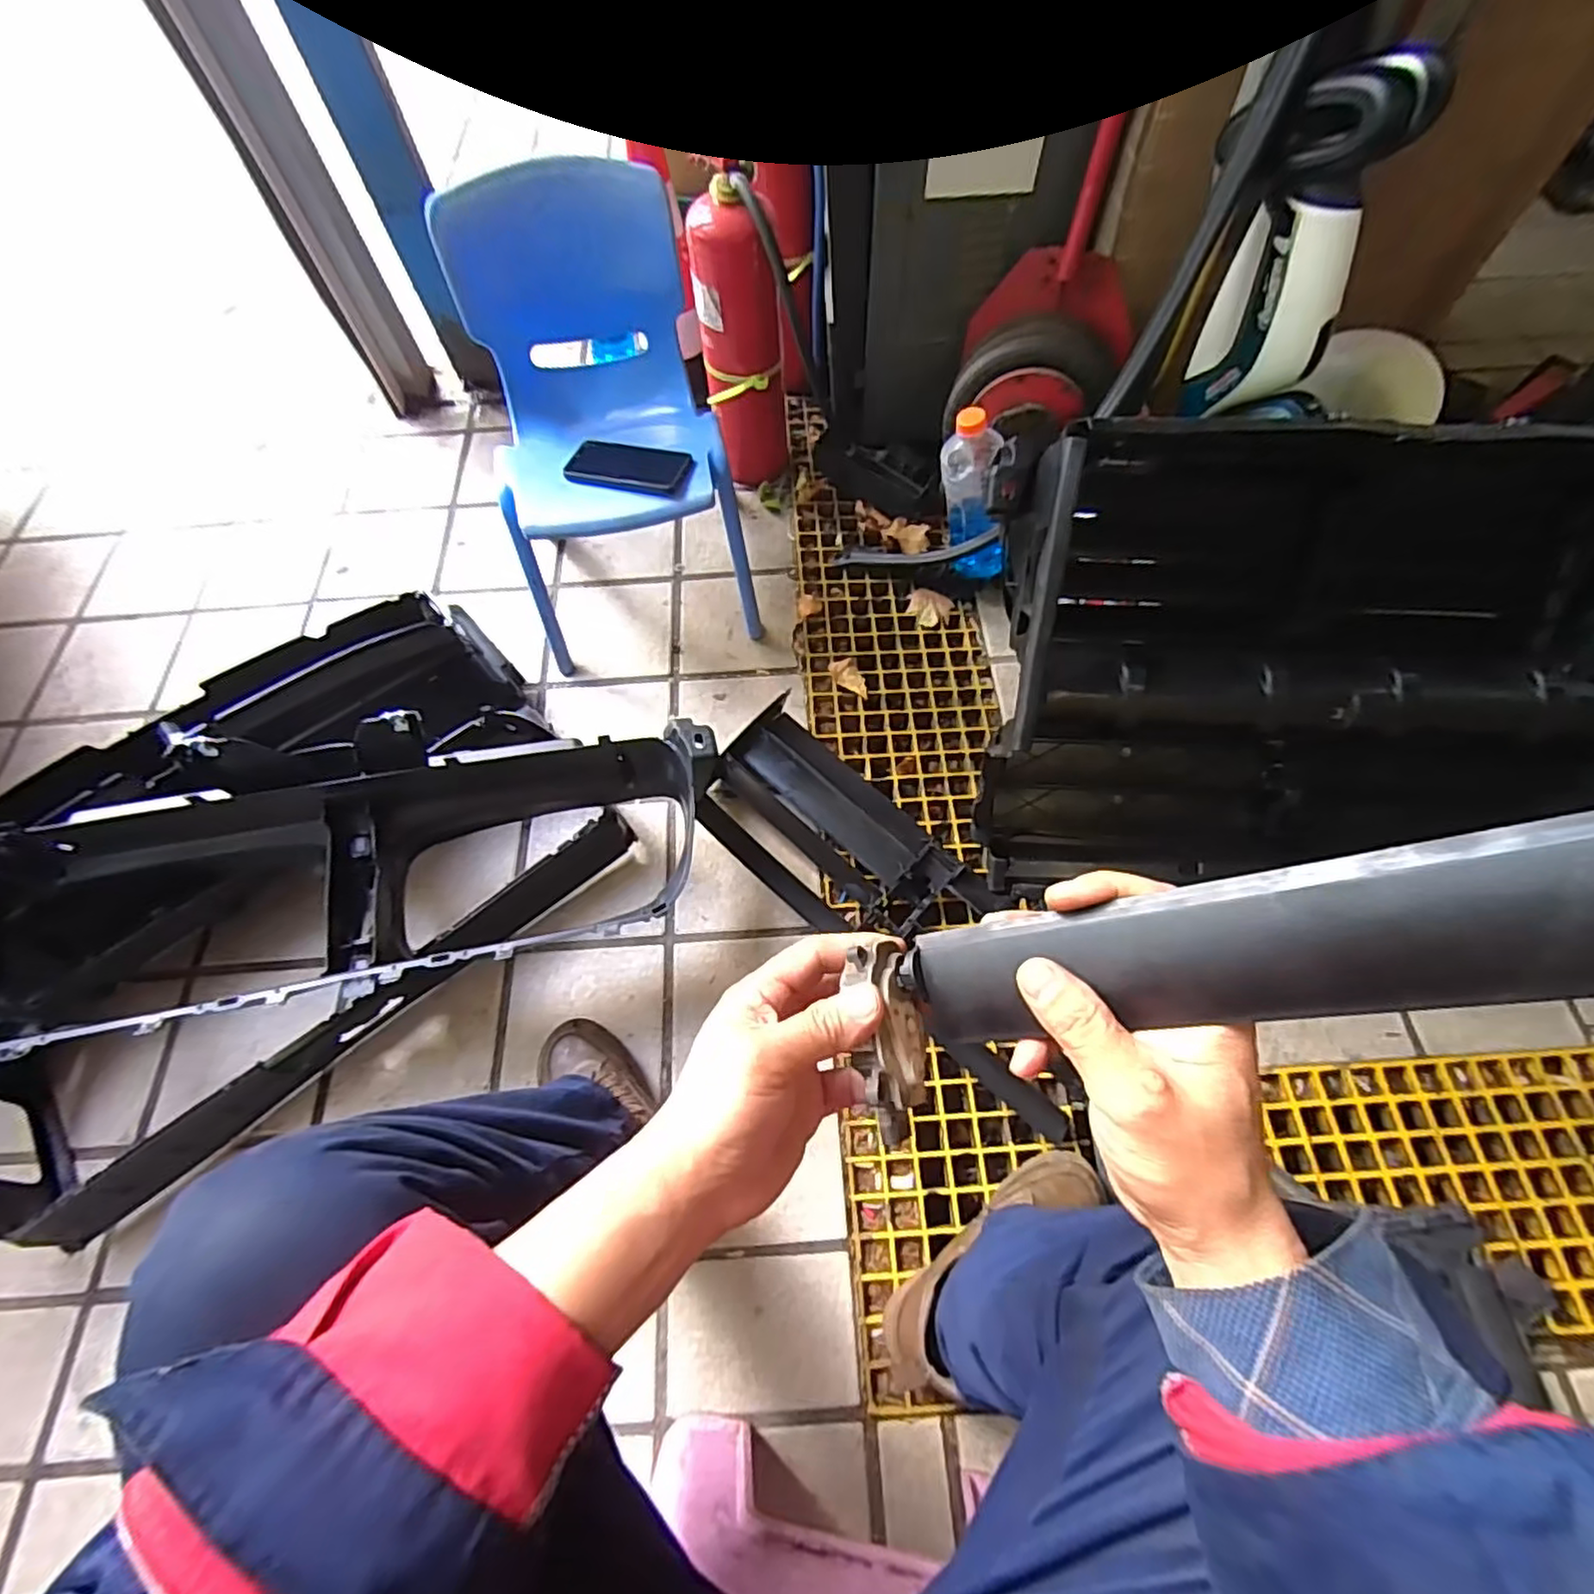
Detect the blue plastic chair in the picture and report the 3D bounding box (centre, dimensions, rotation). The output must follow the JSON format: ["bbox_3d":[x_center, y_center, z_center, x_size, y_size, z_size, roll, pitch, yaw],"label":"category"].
[{"bbox_3d":[-0.258,-0.503,0.963,0.319,0.466,0.322,-10,64,-4],"label":"blue plastic chair"}]

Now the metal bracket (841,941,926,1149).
[{"bbox_3d":[0.046,0.122,0.338,0.037,0.027,0.091,-5,79,-2],"label":"metal bracket"}]

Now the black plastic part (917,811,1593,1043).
[{"bbox_3d":[0.173,0.058,0.264,0.275,0.032,0.049,-19,57,35],"label":"black plastic part"}]

